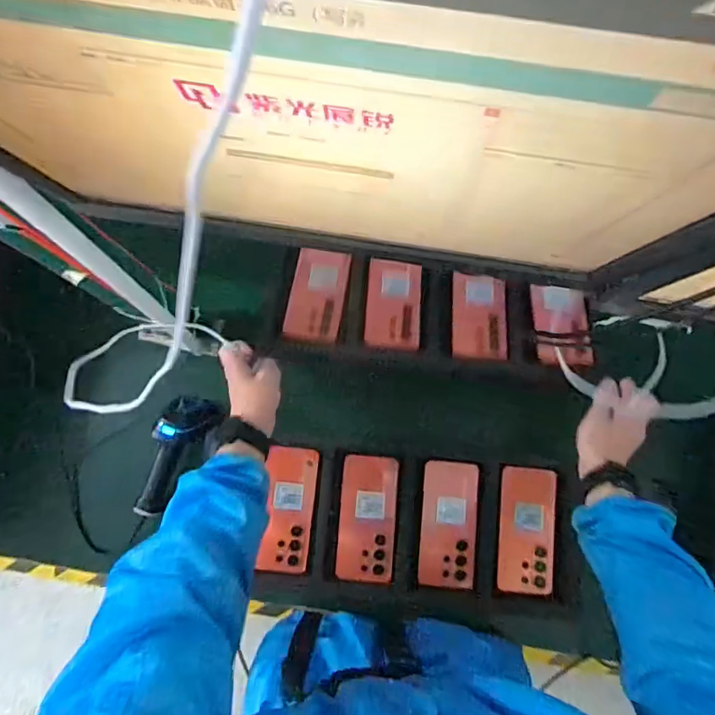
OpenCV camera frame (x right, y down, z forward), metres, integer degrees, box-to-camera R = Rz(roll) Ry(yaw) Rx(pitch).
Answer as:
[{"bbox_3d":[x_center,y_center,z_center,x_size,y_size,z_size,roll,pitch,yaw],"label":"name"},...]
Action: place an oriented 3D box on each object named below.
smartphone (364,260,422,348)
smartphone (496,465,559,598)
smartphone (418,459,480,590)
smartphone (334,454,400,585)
[{"bbox_3d":[0.052,-0.077,0.763,0.076,0.016,0.125,4,80,0],"label":"smartphone"},{"bbox_3d":[0.236,0.237,0.733,0.076,0.012,0.165,7,80,1],"label":"smartphone"},{"bbox_3d":[0.127,0.230,0.739,0.075,0.009,0.165,5,80,0],"label":"smartphone"},{"bbox_3d":[0.015,0.224,0.744,0.078,0.007,0.168,5,80,0],"label":"smartphone"}]

